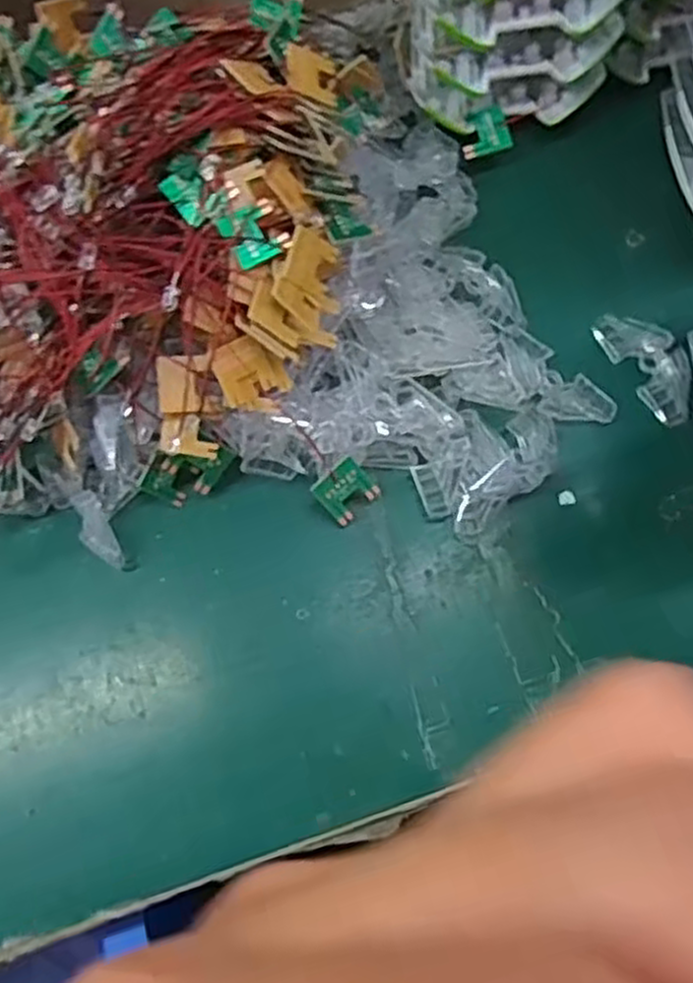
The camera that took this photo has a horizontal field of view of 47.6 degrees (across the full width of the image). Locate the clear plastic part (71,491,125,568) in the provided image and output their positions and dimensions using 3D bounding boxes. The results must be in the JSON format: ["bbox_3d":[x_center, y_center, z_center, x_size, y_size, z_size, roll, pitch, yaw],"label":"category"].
[{"bbox_3d":[-0.114,0.018,0.359,0.015,0.007,0.037,-24,101,-7],"label":"clear plastic part"}]

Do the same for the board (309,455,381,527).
[{"bbox_3d":[0.000,0.000,0.367,0.025,0.004,0.026,-42,115,-2],"label":"board"}]

